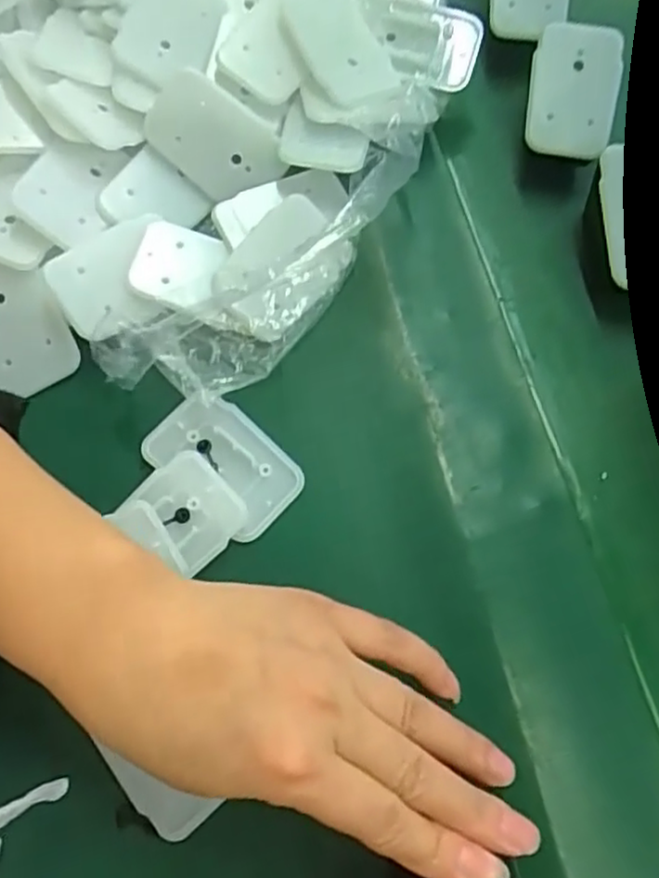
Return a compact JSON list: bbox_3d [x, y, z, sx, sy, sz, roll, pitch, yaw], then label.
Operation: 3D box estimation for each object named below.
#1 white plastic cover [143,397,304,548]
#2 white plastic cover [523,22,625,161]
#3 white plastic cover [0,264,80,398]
[{"bbox_3d":[-0.046,0.011,0.298,0.068,0.006,0.042,40,75,12],"label":"white plastic cover"},{"bbox_3d":[0.120,-0.172,0.331,0.042,0.007,0.062,9,92,0],"label":"white plastic cover"},{"bbox_3d":[-0.148,-0.055,0.316,0.047,0.004,0.066,-25,91,8],"label":"white plastic cover"}]

